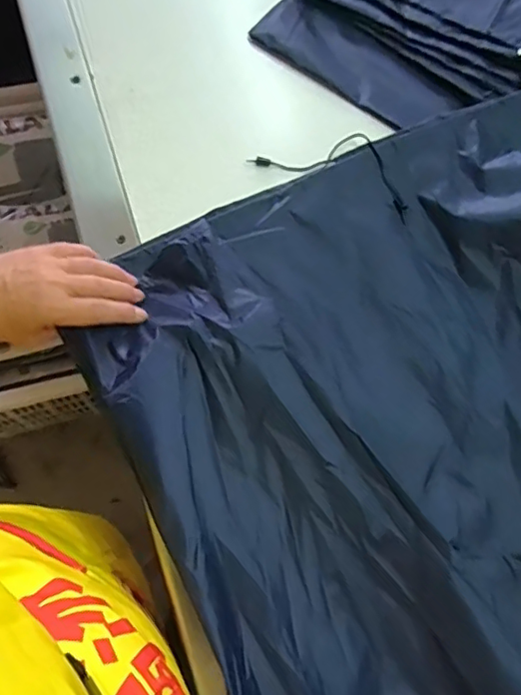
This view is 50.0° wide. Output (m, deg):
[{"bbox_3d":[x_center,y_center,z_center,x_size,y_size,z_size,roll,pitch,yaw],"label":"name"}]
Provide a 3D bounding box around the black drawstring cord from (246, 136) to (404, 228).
[{"bbox_3d":[0.079,-0.184,0.554,0.158,0.009,0.077,24,70,6],"label":"black drawstring cord"}]

